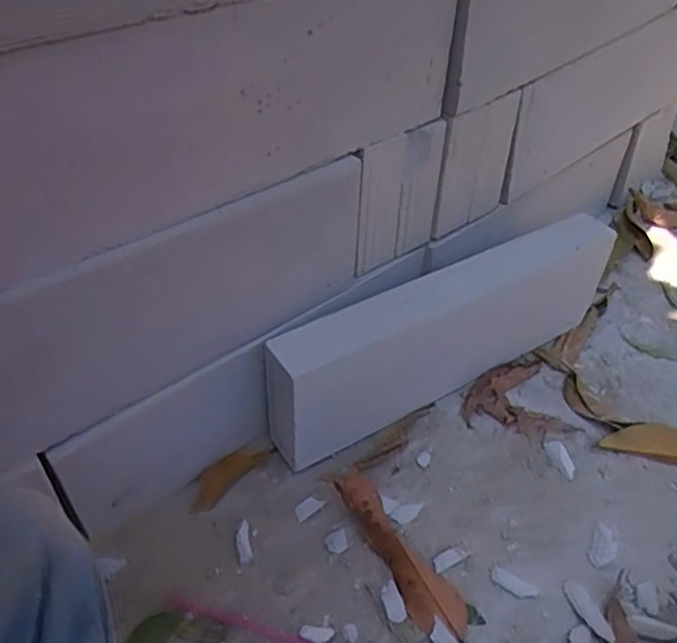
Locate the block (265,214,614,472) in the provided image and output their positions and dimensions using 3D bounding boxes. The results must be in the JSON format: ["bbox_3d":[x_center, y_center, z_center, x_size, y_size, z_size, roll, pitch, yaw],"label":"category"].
[{"bbox_3d":[0.175,0.011,0.957,0.609,0.211,0.079,-23,50,-25],"label":"block"}]

